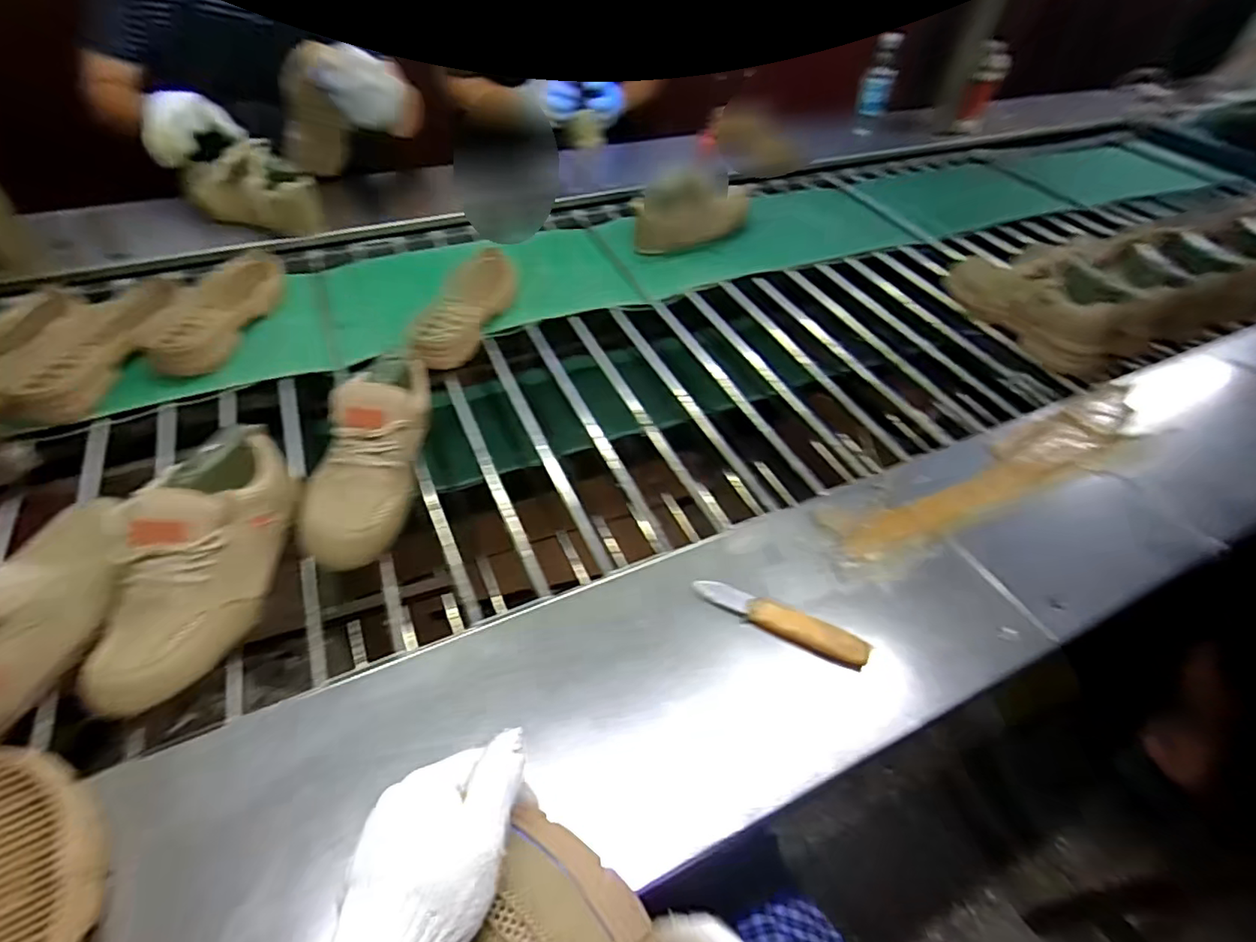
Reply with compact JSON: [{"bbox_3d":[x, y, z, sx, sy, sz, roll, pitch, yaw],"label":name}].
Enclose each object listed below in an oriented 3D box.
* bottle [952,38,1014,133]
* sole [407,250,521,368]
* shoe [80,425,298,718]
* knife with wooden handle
[{"bbox_3d":[0.894,-0.955,1.486,0.083,0.217,0.055,22,50,16],"label":"bottle"},{"bbox_3d":[-0.245,-0.258,0.908,0.103,0.042,0.297,8,48,3],"label":"sole"},{"bbox_3d":[-0.389,0.072,0.527,0.097,0.092,0.267,4,58,-1],"label":"shoe"},{"bbox_3d":[0.140,0.135,0.533,0.160,0.016,0.025,22,50,16],"label":"knife with wooden handle"}]

